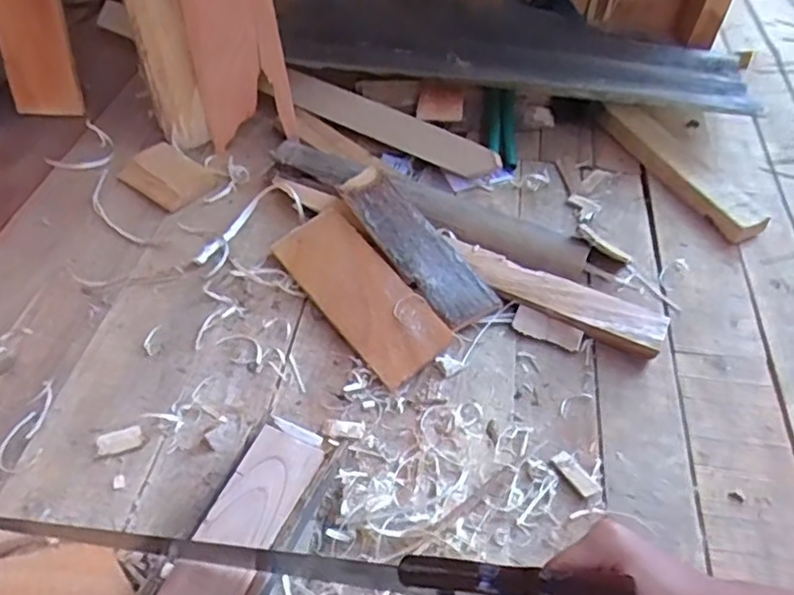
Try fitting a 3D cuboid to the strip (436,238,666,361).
[{"bbox_3d":[0.181,-0.001,0.760,0.264,0.036,0.056,23,49,14],"label":"strip"}]

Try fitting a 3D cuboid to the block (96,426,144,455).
[{"bbox_3d":[-0.265,0.138,0.617,0.040,0.005,0.021,-15,51,-19],"label":"block"}]

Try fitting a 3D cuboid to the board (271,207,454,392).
[{"bbox_3d":[-0.044,-0.007,0.740,0.094,0.015,0.241,-38,62,-13],"label":"board"}]

